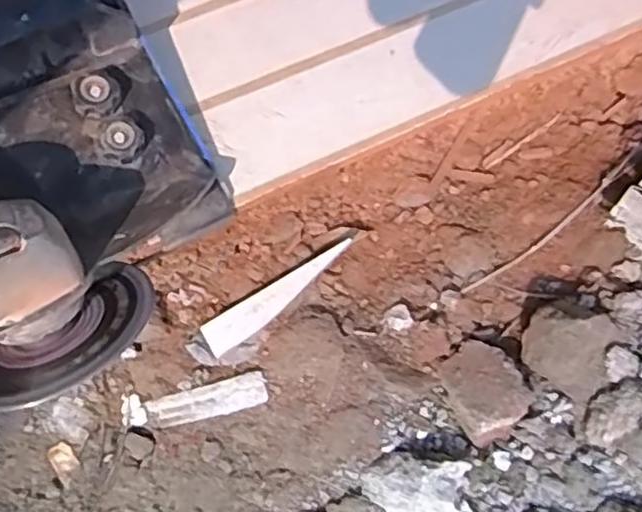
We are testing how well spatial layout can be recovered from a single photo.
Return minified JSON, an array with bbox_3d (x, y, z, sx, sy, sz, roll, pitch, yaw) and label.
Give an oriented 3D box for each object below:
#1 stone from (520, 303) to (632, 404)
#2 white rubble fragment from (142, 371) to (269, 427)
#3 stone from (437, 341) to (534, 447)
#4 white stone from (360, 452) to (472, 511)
[{"bbox_3d":[0.150,0.053,0.412,0.053,0.027,0.048,32,69,11],"label":"stone"},{"bbox_3d":[-0.072,0.092,0.430,0.077,0.004,0.020,-16,80,1],"label":"white rubble fragment"},{"bbox_3d":[0.100,0.083,0.420,0.044,0.024,0.060,-26,41,-6],"label":"stone"},{"bbox_3d":[0.052,0.133,0.391,0.055,0.020,0.037,13,67,3],"label":"white stone"}]

